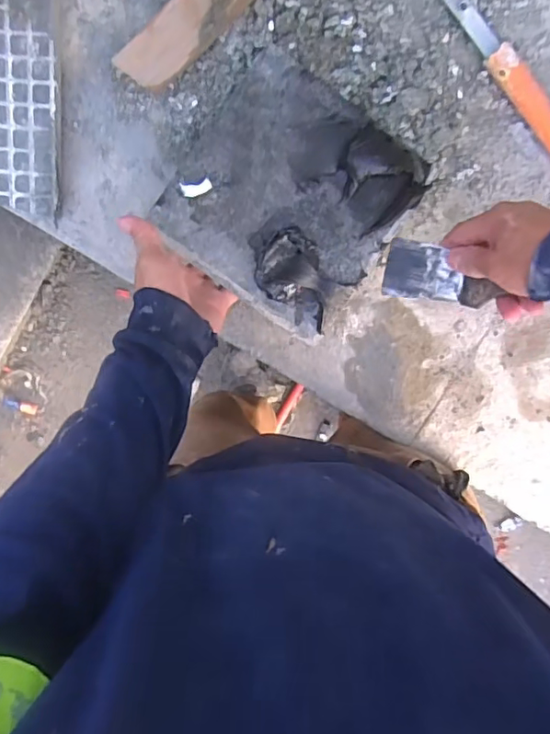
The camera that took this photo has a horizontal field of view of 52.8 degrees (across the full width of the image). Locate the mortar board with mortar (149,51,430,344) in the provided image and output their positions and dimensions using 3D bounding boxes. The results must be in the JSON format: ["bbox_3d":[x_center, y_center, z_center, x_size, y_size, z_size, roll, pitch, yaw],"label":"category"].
[{"bbox_3d":[0.013,-0.155,0.510,0.186,0.026,0.195,35,97,0],"label":"mortar board with mortar"}]

